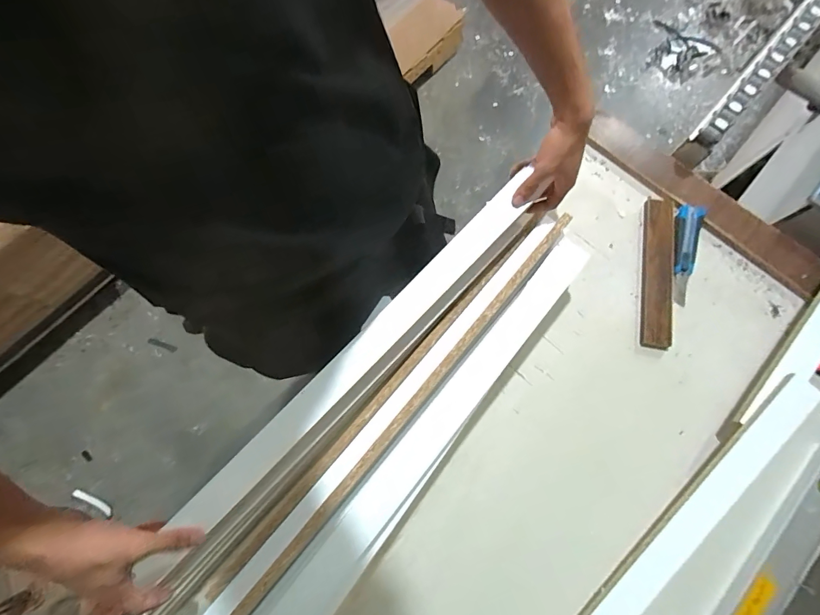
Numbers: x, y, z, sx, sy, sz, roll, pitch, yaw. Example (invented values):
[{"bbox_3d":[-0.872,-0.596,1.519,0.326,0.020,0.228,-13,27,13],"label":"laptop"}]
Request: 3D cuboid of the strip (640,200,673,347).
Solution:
[{"bbox_3d":[0.422,-0.063,0.676,0.054,0.012,0.266,9,75,3],"label":"strip"}]

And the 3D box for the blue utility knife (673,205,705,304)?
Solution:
[{"bbox_3d":[0.467,-0.092,0.683,0.037,0.028,0.167,15,76,5],"label":"blue utility knife"}]

